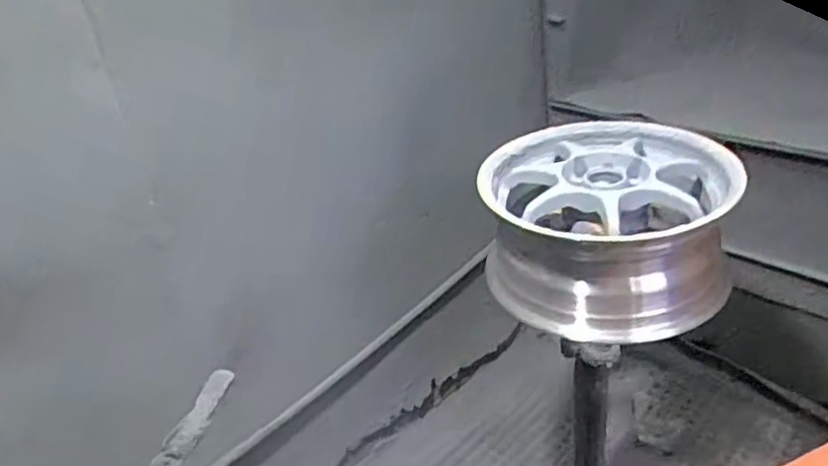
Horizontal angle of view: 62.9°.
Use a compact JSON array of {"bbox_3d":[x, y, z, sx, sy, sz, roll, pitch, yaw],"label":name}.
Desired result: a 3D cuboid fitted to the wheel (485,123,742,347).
[{"bbox_3d":[0.308,-0.010,1.097,0.380,0.216,0.349,-9,29,-3],"label":"wheel"}]

